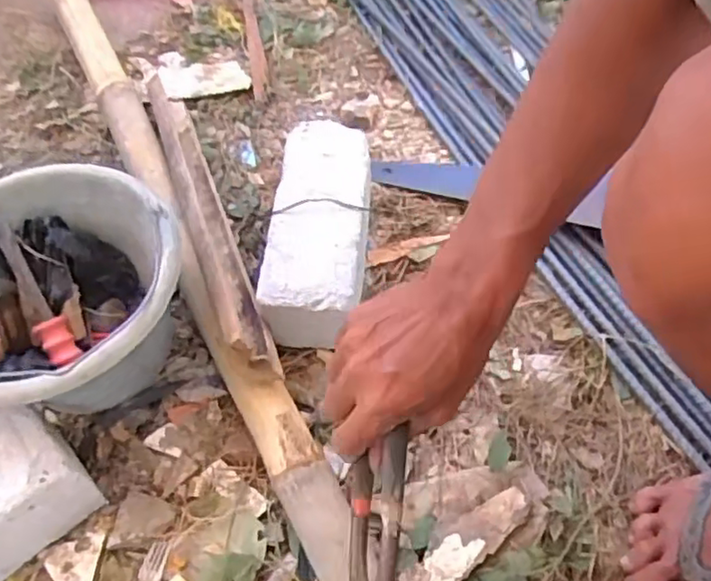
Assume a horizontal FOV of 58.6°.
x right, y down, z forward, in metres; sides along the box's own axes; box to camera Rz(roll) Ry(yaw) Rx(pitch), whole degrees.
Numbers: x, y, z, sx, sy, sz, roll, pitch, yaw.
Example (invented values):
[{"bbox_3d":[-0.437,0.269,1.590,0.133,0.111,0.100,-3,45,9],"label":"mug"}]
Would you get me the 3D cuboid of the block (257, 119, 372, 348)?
[{"bbox_3d":[-0.034,-0.070,0.729,0.107,0.093,0.268,2,56,5],"label":"block"}]

